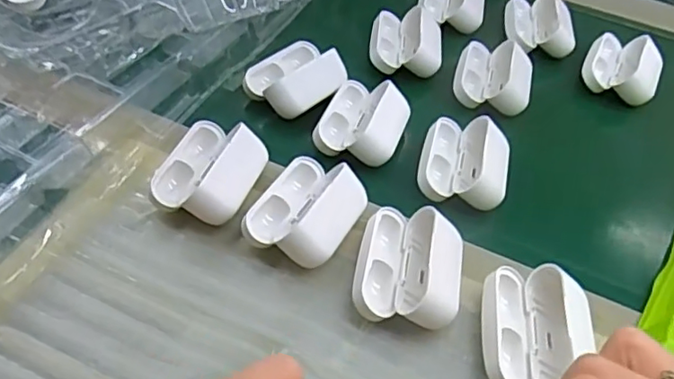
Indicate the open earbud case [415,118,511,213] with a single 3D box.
[{"bbox_3d":[0.081,-0.016,0.385,0.053,0.036,0.063,13,49,6],"label":"open earbud case"}]

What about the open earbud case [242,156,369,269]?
[{"bbox_3d":[-0.016,0.012,0.335,0.050,0.030,0.063,25,51,15],"label":"open earbud case"}]

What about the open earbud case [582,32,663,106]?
[{"bbox_3d":[0.219,-0.094,0.461,0.055,0.031,0.061,24,51,15],"label":"open earbud case"}]

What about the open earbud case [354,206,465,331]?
[{"bbox_3d":[0.038,0.040,0.314,0.053,0.030,0.065,11,48,4],"label":"open earbud case"}]

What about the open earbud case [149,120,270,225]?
[{"bbox_3d":[-0.073,-0.011,0.349,0.051,0.032,0.066,18,49,10],"label":"open earbud case"}]

